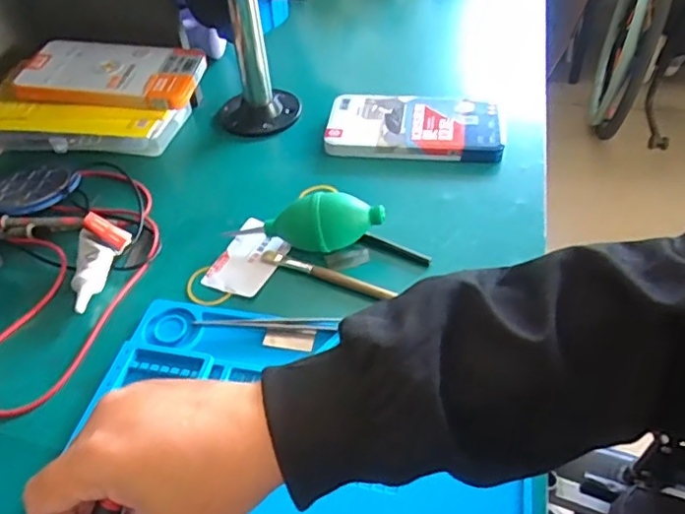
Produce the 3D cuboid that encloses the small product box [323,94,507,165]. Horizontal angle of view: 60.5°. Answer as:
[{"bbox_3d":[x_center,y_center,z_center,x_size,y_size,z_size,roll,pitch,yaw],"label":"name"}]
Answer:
[{"bbox_3d":[0.075,-0.140,0.628,0.181,0.022,0.093,4,46,7],"label":"small product box"}]

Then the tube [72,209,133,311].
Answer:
[{"bbox_3d":[-0.219,0.003,0.502,0.039,0.035,0.082,9,47,12],"label":"tube"}]

